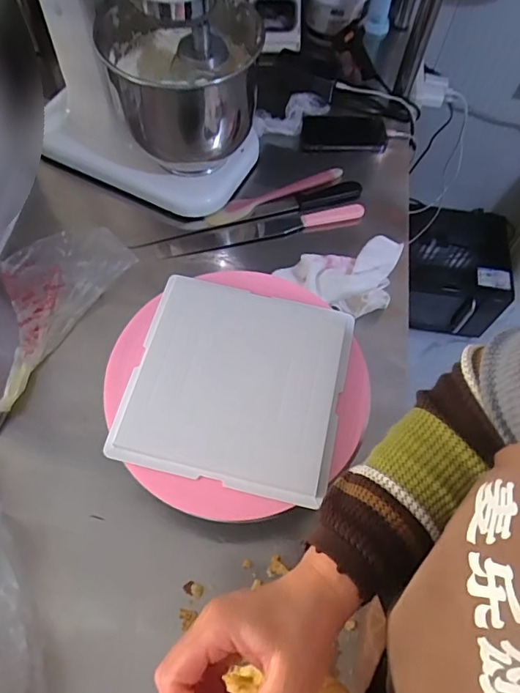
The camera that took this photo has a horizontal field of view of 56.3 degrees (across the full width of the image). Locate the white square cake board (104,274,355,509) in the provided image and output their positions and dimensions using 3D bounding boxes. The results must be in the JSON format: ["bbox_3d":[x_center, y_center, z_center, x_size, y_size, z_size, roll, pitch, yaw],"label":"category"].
[{"bbox_3d":[-0.025,0.038,0.543,0.229,0.020,0.225,13,63,3],"label":"white square cake board"}]

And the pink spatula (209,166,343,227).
[{"bbox_3d":[0.027,-0.259,0.834,0.250,0.026,0.035,-22,66,-14],"label":"pink spatula"}]

